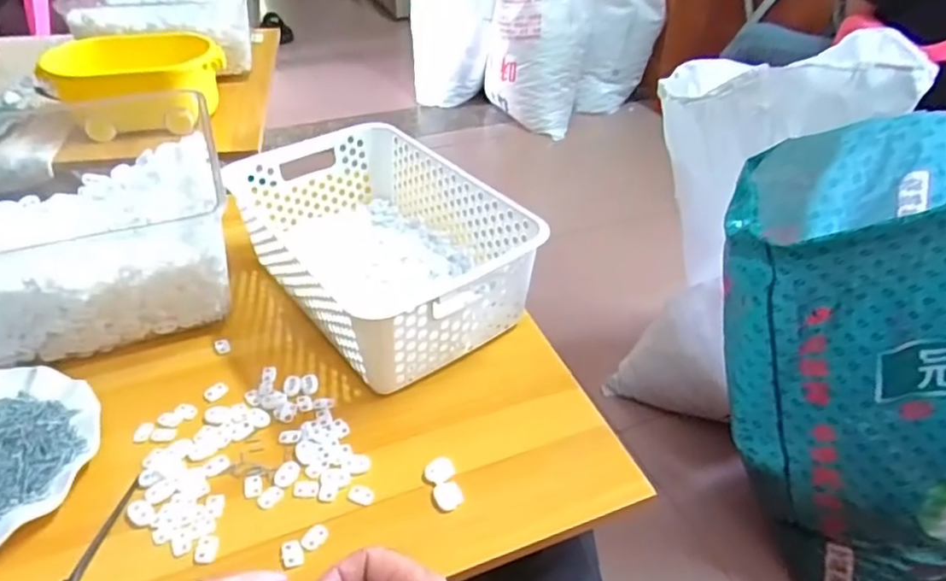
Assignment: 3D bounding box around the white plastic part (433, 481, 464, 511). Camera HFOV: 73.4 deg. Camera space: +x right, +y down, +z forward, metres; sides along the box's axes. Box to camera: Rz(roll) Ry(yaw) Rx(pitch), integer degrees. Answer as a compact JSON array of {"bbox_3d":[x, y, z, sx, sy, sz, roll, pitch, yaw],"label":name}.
[{"bbox_3d":[-0.019,0.158,0.489,0.020,0.006,0.023,-18,43,-22],"label":"white plastic part"}]

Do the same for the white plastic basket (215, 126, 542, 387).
[{"bbox_3d":[-0.094,-0.051,0.649,0.199,0.098,0.306,-25,46,-28],"label":"white plastic basket"}]

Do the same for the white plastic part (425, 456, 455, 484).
[{"bbox_3d":[-0.026,0.143,0.508,0.023,0.008,0.021,-2,39,-4],"label":"white plastic part"}]

